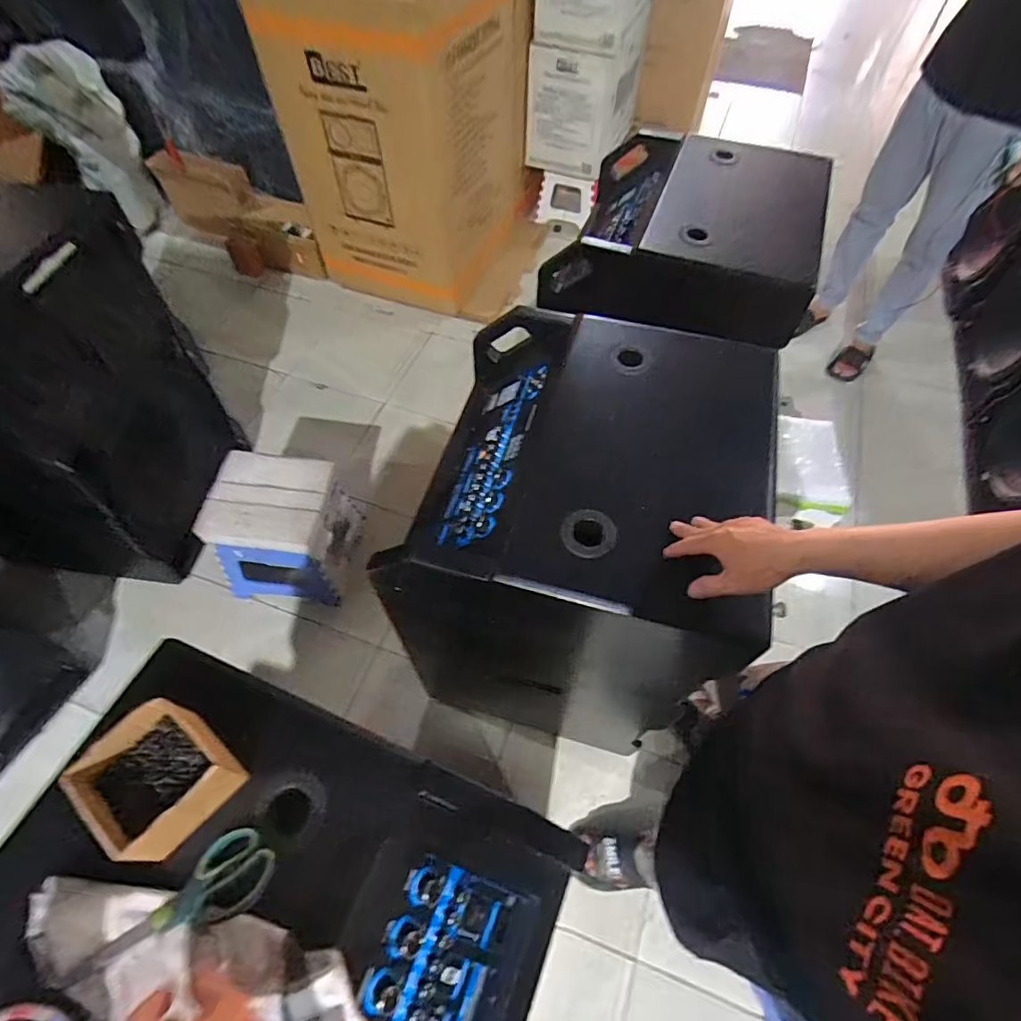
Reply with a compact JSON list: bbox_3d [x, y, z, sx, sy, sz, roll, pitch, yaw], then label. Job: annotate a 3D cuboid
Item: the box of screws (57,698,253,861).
[{"bbox_3d":[-0.322,0.244,0.505,0.098,0.069,0.112,36,64,20],"label":"box of screws"}]

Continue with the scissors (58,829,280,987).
[{"bbox_3d":[-0.291,0.335,0.474,0.169,0.007,0.068,-19,40,-7],"label":"scissors"}]

